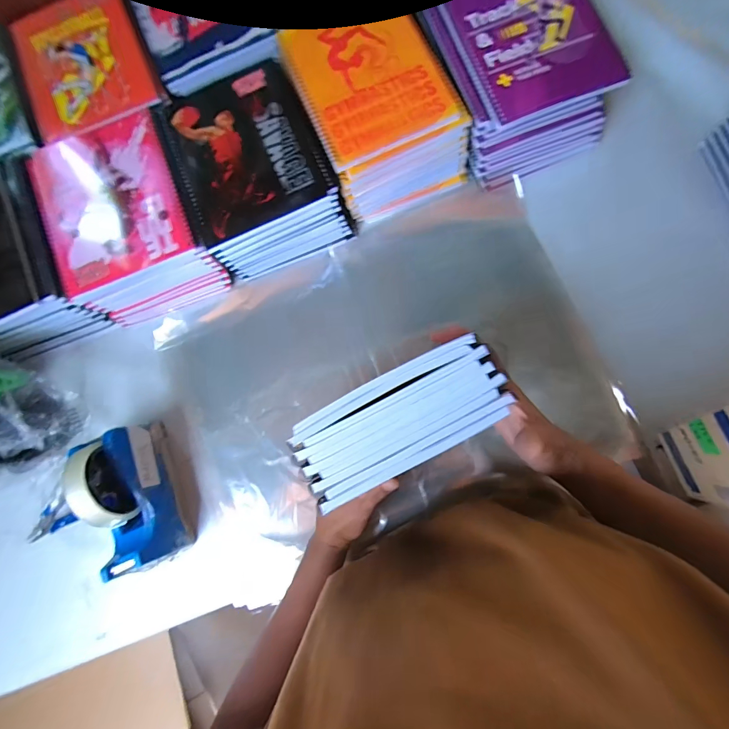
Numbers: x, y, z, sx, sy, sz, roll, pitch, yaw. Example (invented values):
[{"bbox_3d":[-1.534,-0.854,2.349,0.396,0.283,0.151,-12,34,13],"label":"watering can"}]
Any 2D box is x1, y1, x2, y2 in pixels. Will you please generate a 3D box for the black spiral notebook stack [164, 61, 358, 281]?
[{"bbox_3d":[-0.131,-0.241,0.465,0.169,0.099,0.203,-22,81,2],"label":"black spiral notebook stack"}]

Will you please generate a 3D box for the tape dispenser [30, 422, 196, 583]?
[{"bbox_3d":[-0.260,0.146,0.406,0.062,0.121,0.153,-22,81,2],"label":"tape dispenser"}]

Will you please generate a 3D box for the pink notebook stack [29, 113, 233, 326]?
[{"bbox_3d":[-0.287,-0.171,0.460,0.156,0.109,0.185,-24,81,2],"label":"pink notebook stack"}]

